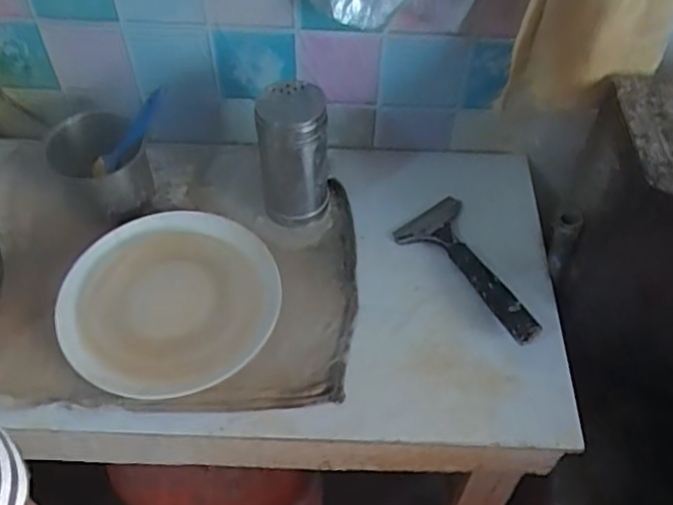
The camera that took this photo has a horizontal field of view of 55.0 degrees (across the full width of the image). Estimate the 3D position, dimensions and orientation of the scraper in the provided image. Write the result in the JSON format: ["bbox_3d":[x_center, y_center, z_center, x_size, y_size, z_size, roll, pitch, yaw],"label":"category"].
[{"bbox_3d":[0.139,0.018,0.720,0.095,0.043,0.215,-16,53,-11],"label":"scraper"}]

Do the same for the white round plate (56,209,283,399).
[{"bbox_3d":[-0.174,0.047,0.671,0.217,0.032,0.203,0,52,0],"label":"white round plate"}]

